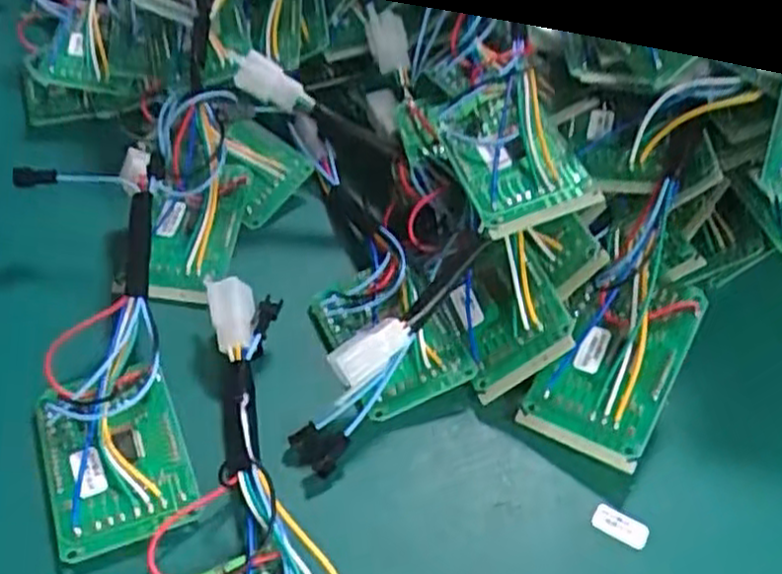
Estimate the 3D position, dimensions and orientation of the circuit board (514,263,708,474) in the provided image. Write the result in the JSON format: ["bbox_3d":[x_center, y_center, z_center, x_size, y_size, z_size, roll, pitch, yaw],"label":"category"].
[{"bbox_3d":[0.088,0.028,0.307,0.047,0.014,0.077,25,79,21],"label":"circuit board"}]

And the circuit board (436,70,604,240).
[{"bbox_3d":[0.051,-0.057,0.328,0.049,0.019,0.074,-20,64,0],"label":"circuit board"}]

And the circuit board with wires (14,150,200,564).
[{"bbox_3d":[-0.112,0.019,0.318,0.056,0.018,0.182,-5,59,-9],"label":"circuit board with wires"}]

